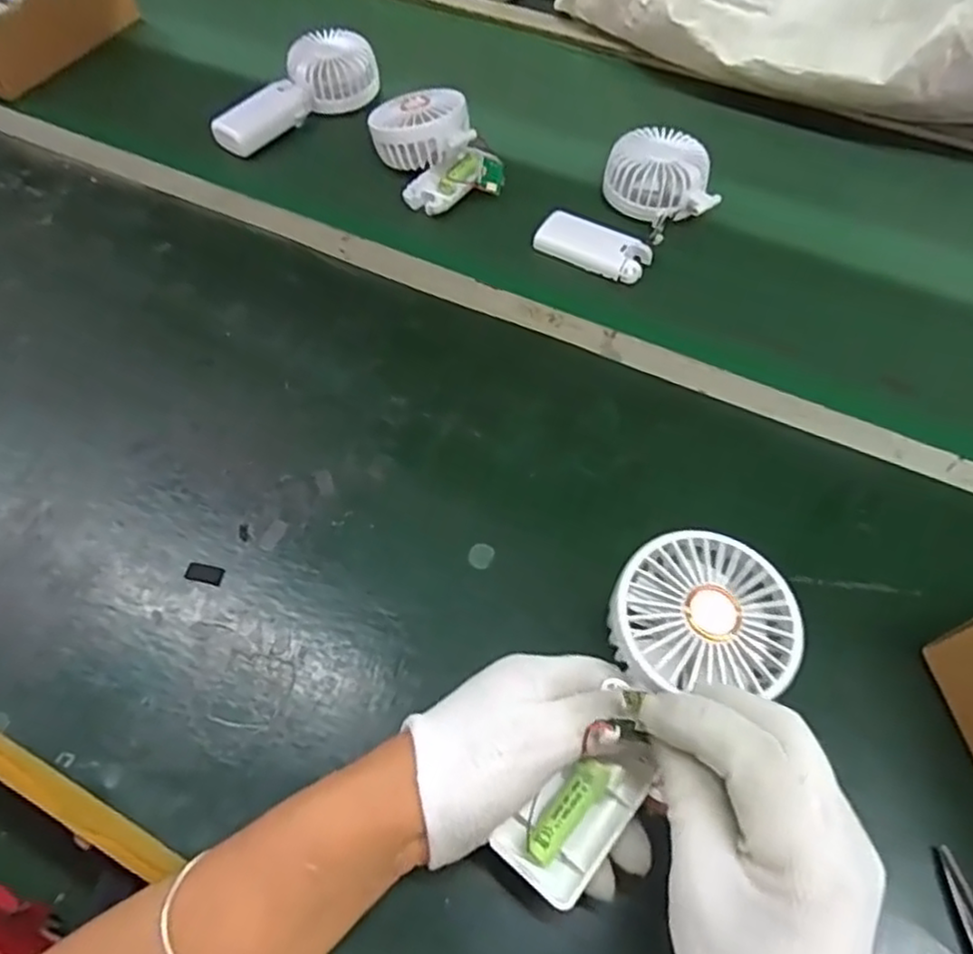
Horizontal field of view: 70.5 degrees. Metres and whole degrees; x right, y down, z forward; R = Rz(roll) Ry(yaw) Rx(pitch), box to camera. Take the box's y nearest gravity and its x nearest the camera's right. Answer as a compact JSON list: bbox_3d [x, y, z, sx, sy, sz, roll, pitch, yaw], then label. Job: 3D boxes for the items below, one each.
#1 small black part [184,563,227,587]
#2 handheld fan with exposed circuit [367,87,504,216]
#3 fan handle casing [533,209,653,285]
[{"bbox_3d":[-0.172,0.059,0.420,0.023,0.004,0.012,11,57,5],"label":"small black part"},{"bbox_3d":[-0.045,-0.291,0.612,0.086,0.045,0.112,-24,60,-17],"label":"handheld fan with exposed circuit"},{"bbox_3d":[0.087,-0.191,0.572,0.095,0.020,0.039,24,59,13],"label":"fan handle casing"}]

